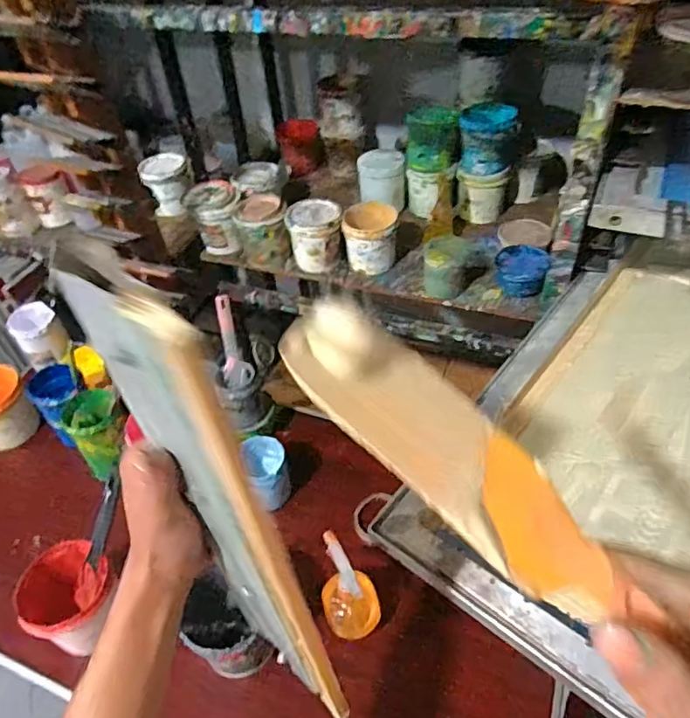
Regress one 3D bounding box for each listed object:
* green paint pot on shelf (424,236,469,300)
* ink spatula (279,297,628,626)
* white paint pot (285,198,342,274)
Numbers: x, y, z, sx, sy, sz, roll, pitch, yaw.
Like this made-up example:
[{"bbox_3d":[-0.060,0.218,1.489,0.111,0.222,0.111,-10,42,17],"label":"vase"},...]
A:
[{"bbox_3d":[0.219,-0.204,1.188,0.094,0.105,0.088,1,44,5],"label":"green paint pot on shelf"},{"bbox_3d":[0.037,0.032,0.181,0.135,0.008,0.047,42,51,-6],"label":"ink spatula"},{"bbox_3d":[-0.069,-0.281,1.282,0.120,0.144,0.122,-2,44,2],"label":"white paint pot"}]

